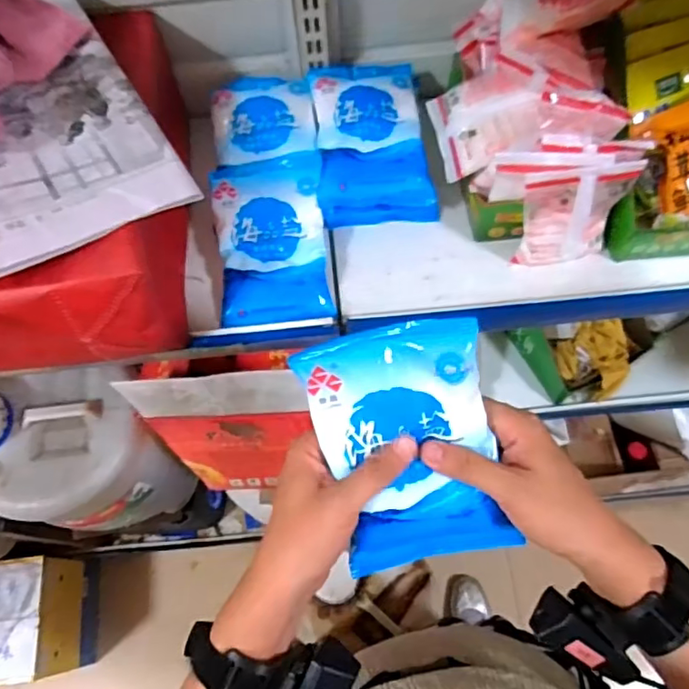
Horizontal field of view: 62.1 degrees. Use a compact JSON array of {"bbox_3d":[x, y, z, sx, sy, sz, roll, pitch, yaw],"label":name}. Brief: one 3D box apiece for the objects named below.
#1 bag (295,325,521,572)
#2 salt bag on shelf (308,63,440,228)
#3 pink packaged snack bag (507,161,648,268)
[{"bbox_3d":[0.040,0.069,0.361,0.107,0.021,0.162,-13,103,9],"label":"bag"},{"bbox_3d":[0.026,-0.215,0.607,0.126,0.058,0.176,-4,74,-4],"label":"salt bag on shelf"},{"bbox_3d":[0.208,-0.114,0.530,0.089,0.124,0.029,-5,67,0],"label":"pink packaged snack bag"}]

